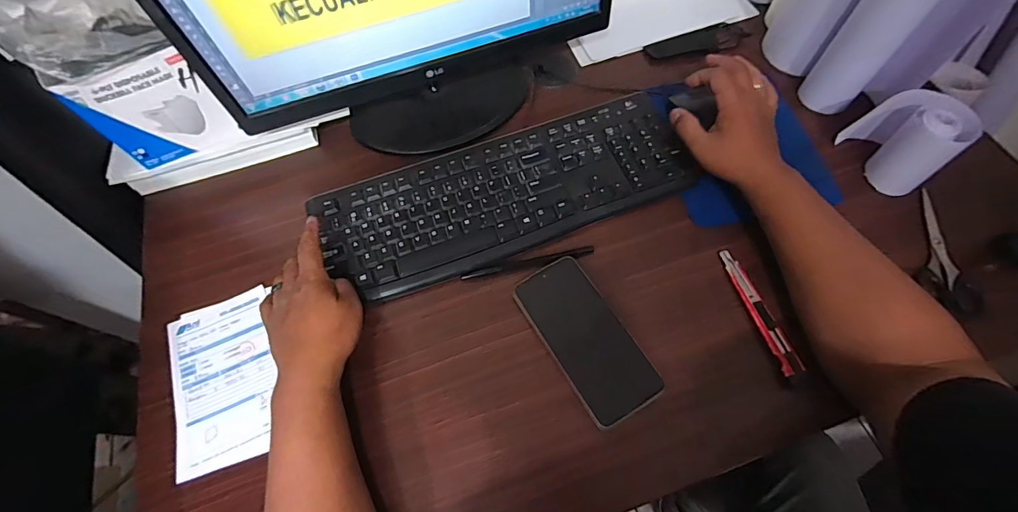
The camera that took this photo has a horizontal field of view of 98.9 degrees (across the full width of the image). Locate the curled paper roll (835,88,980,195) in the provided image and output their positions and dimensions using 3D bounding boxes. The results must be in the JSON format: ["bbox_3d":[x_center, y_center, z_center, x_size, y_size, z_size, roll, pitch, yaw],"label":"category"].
[{"bbox_3d":[0.433,-0.130,0.479,0.051,0.092,0.096,-35,71,-12],"label":"curled paper roll"}]

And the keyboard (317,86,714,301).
[{"bbox_3d":[-0.003,-0.077,0.508,0.417,0.019,0.154,-19,70,-6],"label":"keyboard"}]

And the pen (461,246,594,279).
[{"bbox_3d":[0.020,0.008,0.477,0.144,0.012,0.011,-9,65,-2],"label":"pen"}]

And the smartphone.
[{"bbox_3d":[0.076,0.079,0.432,0.076,0.006,0.162,-31,66,-8],"label":"smartphone"}]

